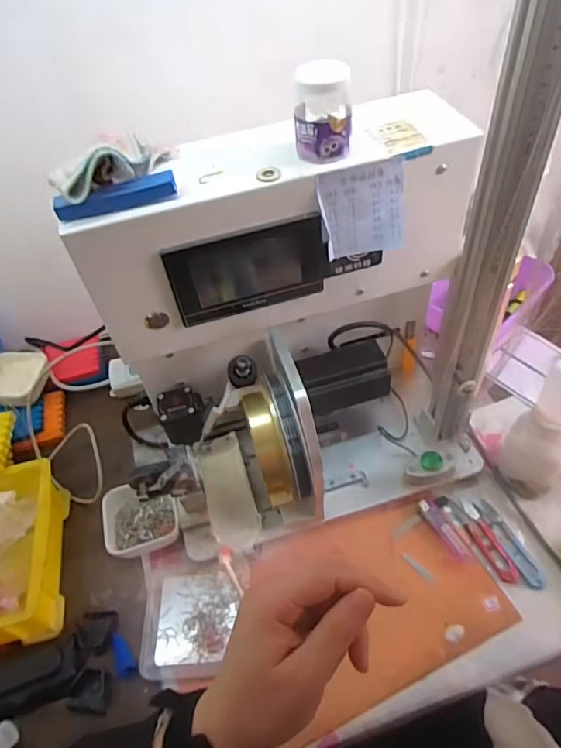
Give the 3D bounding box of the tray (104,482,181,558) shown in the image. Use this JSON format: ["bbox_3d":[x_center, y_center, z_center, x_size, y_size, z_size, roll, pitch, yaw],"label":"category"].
[{"bbox_3d":[-0.158,0.163,0.576,0.081,0.024,0.089,-16,49,-7],"label":"tray"}]

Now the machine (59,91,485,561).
[{"bbox_3d":[0.023,-0.024,0.498,0.347,0.331,0.239,-22,50,-12],"label":"machine"}]

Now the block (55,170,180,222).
[{"bbox_3d":[-0.125,-0.135,0.385,0.091,0.018,0.017,-18,50,-9],"label":"block"}]

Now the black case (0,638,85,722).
[{"bbox_3d":[-0.244,0.291,0.474,0.110,0.024,0.051,-18,50,-9],"label":"black case"}]

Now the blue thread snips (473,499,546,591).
[{"bbox_3d":[0.244,0.177,0.533,0.024,0.010,0.103,-17,50,-8],"label":"blue thread snips"}]

